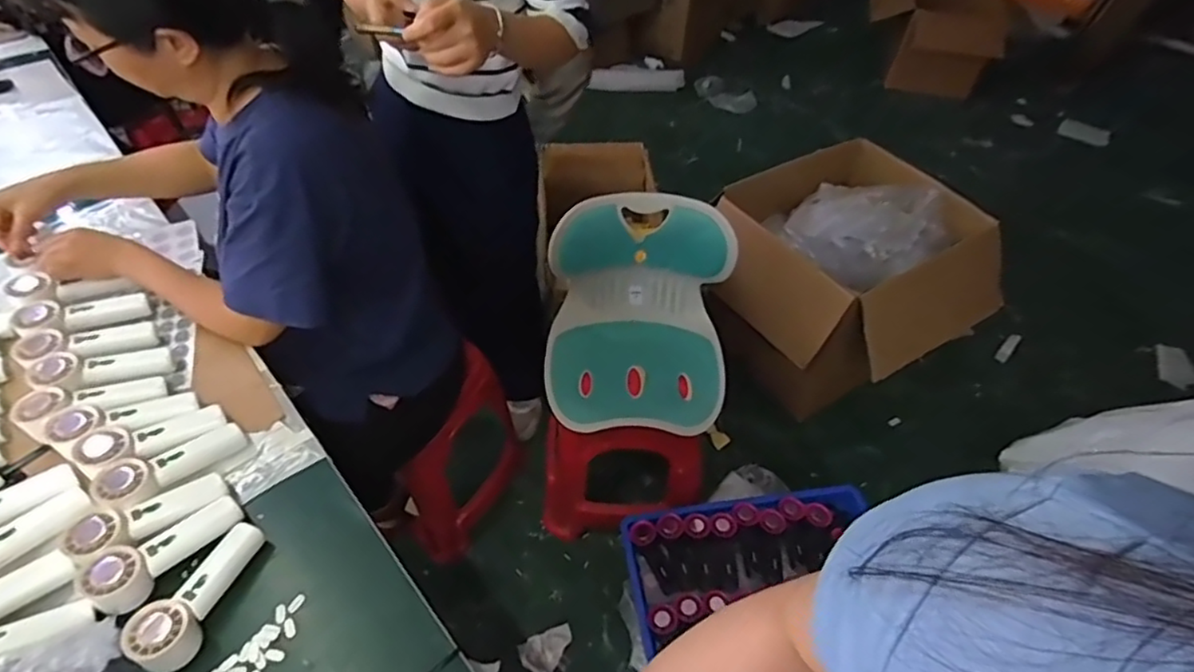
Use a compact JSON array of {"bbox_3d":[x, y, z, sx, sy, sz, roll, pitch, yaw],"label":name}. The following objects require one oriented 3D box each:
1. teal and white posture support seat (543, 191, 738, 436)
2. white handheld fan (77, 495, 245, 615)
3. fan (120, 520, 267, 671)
[{"bbox_3d":[0.082,-0.044,1.141,0.333,0.323,0.295,4,49,2],"label":"teal and white posture support seat"},{"bbox_3d":[-0.475,0.233,0.690,0.066,0.041,0.153,32,56,23],"label":"white handheld fan"},{"bbox_3d":[-0.426,0.272,0.671,0.054,0.055,0.159,13,50,9],"label":"fan"}]

